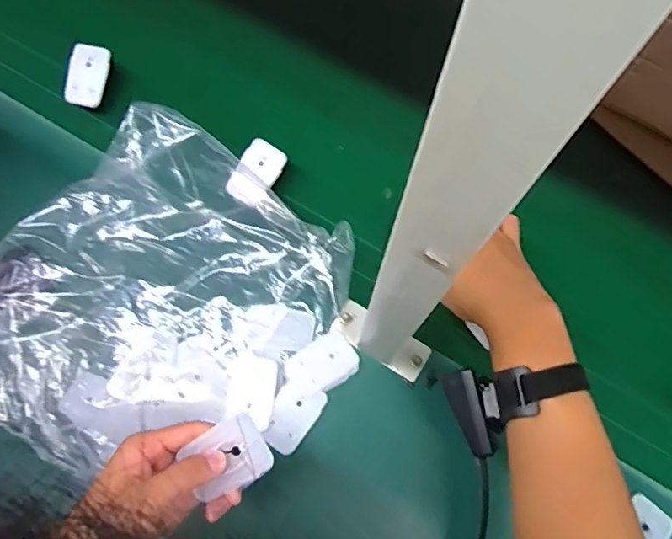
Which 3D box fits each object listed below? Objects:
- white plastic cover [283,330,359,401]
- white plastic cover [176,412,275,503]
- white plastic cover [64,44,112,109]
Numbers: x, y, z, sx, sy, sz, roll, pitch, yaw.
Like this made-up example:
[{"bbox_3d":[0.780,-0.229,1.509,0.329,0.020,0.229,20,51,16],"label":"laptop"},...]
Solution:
[{"bbox_3d":[-0.014,0.095,0.509,0.066,0.007,0.049,-34,76,-12],"label":"white plastic cover"},{"bbox_3d":[-0.076,0.133,0.367,0.054,0.006,0.047,-30,90,-2],"label":"white plastic cover"},{"bbox_3d":[-0.282,-0.220,0.587,0.040,0.009,0.067,12,102,-17],"label":"white plastic cover"}]

